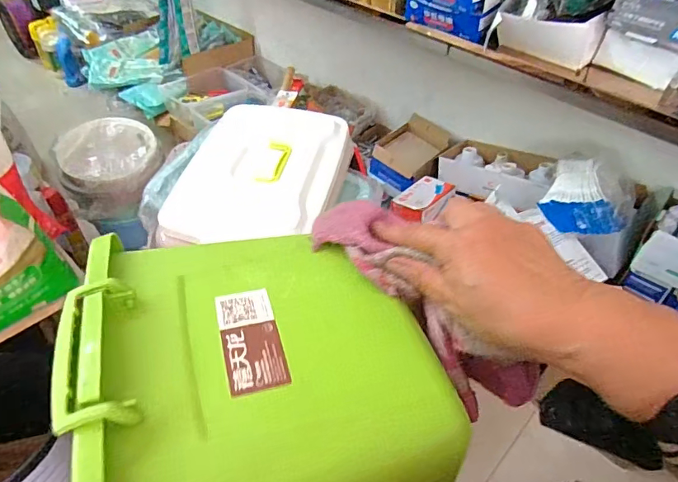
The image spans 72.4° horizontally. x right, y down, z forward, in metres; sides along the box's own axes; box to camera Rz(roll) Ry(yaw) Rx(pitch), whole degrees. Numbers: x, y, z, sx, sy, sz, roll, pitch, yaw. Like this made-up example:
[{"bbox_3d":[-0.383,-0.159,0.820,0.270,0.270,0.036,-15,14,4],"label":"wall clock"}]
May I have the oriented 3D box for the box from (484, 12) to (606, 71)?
[{"bbox_3d":[0.352,-0.356,0.802,0.179,0.070,0.063,25,49,21],"label":"box"}]

